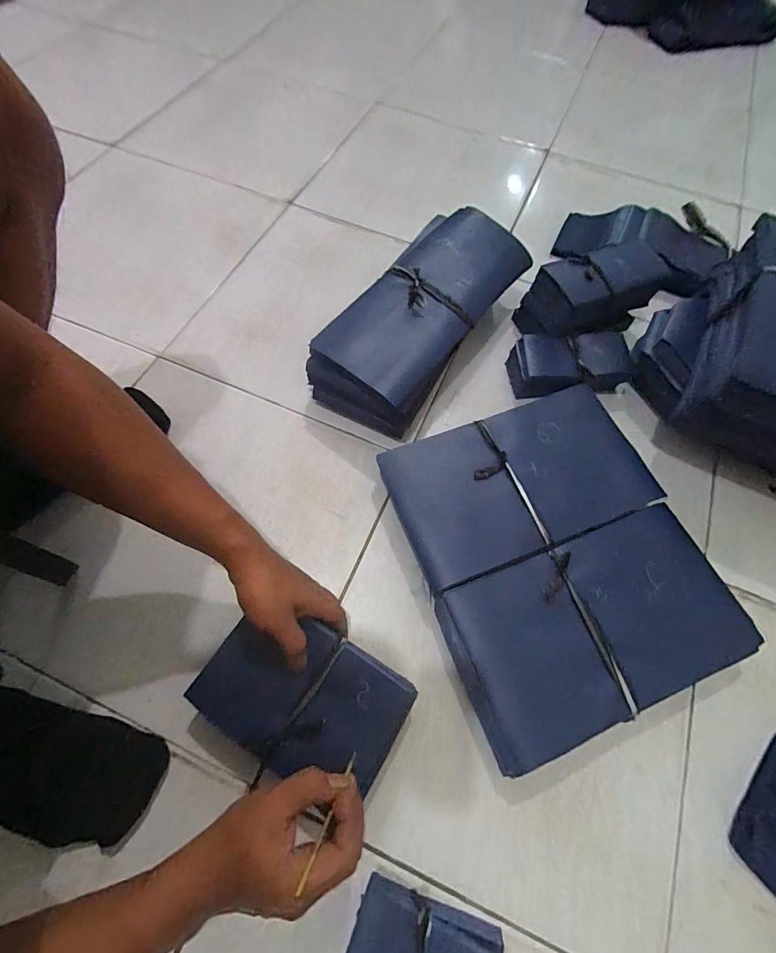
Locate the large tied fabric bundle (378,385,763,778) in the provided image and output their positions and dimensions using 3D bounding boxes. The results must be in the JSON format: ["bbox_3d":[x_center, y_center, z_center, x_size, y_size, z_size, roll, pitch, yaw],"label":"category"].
[{"bbox_3d":[0.193,0.087,0.485,0.308,0.049,0.367,-18,68,-9],"label":"large tied fabric bundle"}]

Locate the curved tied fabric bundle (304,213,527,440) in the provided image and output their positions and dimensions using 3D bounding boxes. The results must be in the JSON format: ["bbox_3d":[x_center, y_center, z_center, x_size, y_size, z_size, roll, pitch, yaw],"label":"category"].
[{"bbox_3d":[0.053,-0.229,0.590,0.160,0.103,0.360,33,69,12],"label":"curved tied fabric bundle"}]

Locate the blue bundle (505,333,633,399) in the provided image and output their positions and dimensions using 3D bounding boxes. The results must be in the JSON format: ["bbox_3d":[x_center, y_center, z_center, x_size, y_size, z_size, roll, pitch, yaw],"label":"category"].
[{"bbox_3d":[0.267,-0.164,0.595,0.169,0.059,0.100,-11,67,-6],"label":"blue bundle"}]

